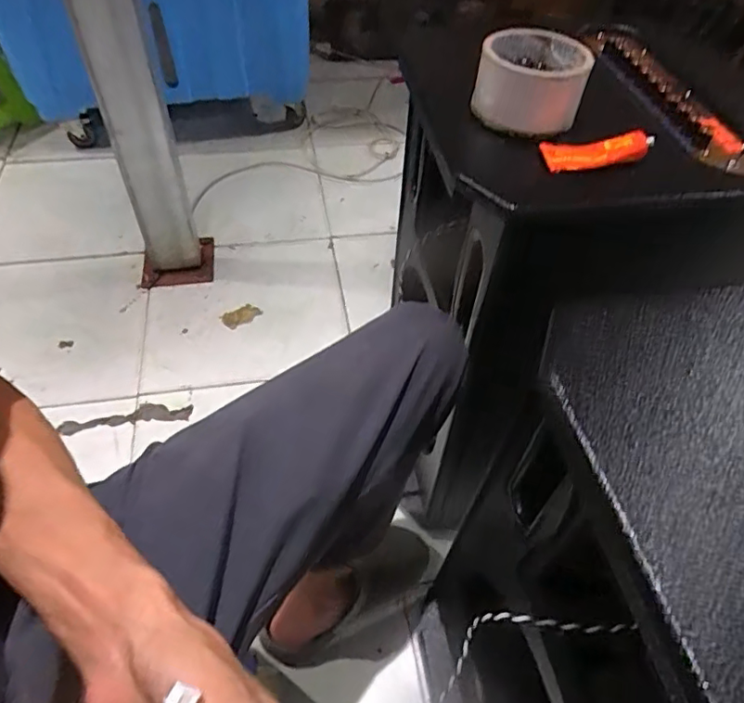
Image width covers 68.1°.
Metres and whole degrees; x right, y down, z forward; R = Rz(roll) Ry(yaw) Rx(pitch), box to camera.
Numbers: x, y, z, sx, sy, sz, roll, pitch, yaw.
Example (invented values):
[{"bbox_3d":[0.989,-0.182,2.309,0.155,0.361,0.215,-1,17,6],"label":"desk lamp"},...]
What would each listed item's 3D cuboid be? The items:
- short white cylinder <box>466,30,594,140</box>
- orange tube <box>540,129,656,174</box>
[{"bbox_3d":[0.137,-0.230,0.476,0.088,0.062,0.075,27,54,17],"label":"short white cylinder"},{"bbox_3d":[0.181,-0.162,0.445,0.088,0.023,0.026,-1,51,-5],"label":"orange tube"}]

